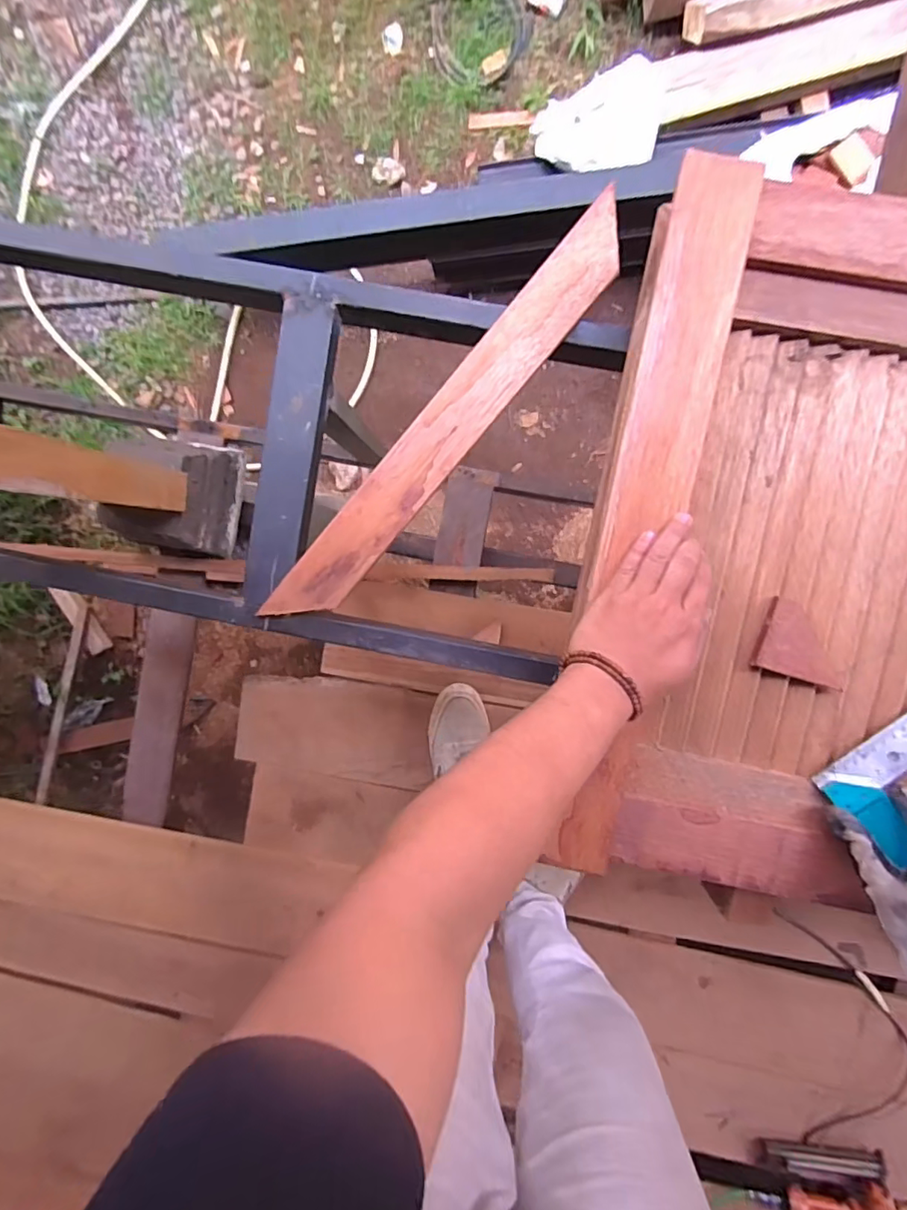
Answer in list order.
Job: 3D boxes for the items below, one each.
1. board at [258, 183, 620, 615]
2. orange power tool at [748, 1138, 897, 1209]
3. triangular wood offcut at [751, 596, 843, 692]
[{"bbox_3d":[-0.008,-0.187,0.574,0.059,0.015,0.535,41,96,0],"label":"board"},{"bbox_3d":[0.705,1.127,1.017,0.243,0.063,0.165,-3,94,4],"label":"orange power tool"},{"bbox_3d":[0.317,0.036,0.478,0.082,0.011,0.063,16,95,2],"label":"triangular wood offcut"}]

